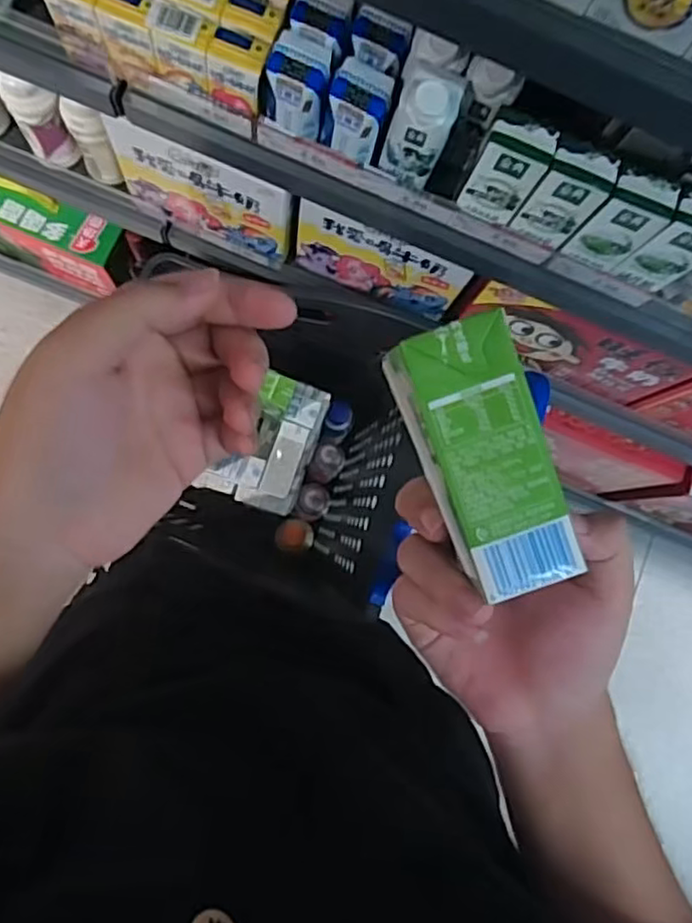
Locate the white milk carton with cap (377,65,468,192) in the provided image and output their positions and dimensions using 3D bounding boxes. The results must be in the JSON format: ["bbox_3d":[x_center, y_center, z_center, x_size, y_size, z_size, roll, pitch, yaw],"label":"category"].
[{"bbox_3d":[0.066,-0.295,0.595,0.050,0.104,0.056,19,82,-4],"label":"white milk carton with cap"}]

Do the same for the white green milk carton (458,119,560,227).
[{"bbox_3d":[0.139,-0.251,0.589,0.056,0.094,0.035,23,82,-3],"label":"white green milk carton"}]

